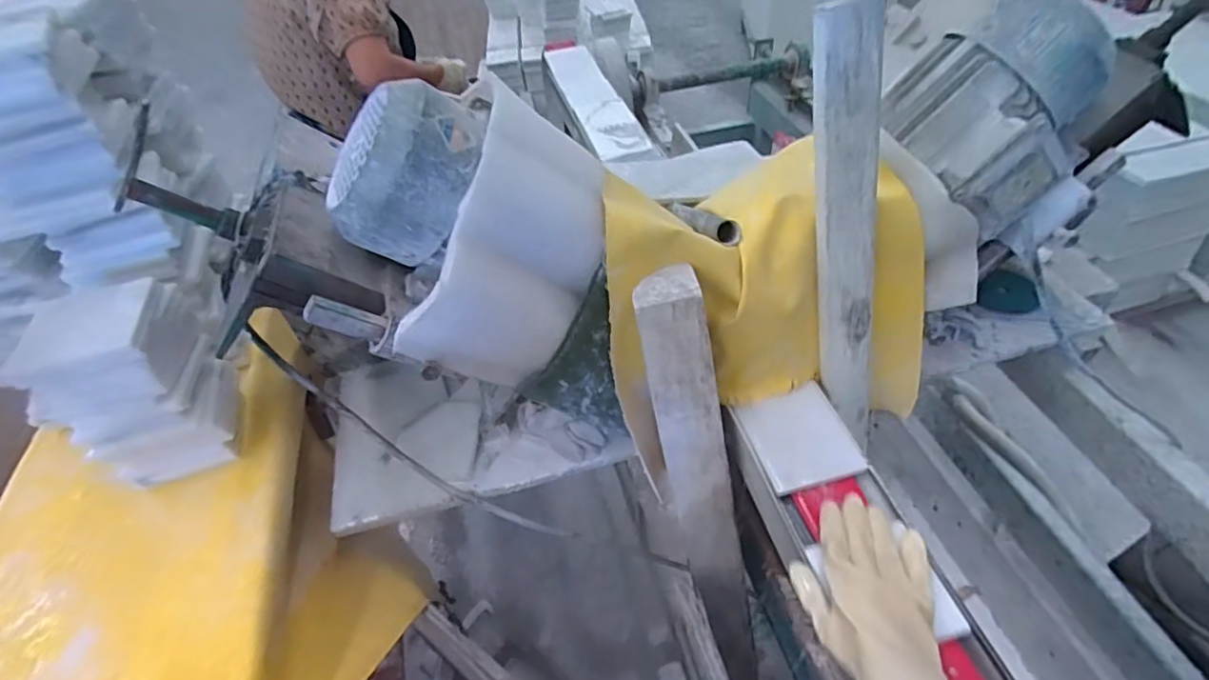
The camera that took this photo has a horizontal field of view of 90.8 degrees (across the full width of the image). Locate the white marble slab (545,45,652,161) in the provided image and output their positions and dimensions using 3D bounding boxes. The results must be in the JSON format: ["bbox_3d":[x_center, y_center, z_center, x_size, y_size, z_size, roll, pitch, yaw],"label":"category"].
[{"bbox_3d":[-0.030,-0.509,1.243,0.099,0.029,0.504,-13,46,-8],"label":"white marble slab"}]

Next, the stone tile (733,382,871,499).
[{"bbox_3d":[0.208,0.103,0.638,0.098,0.011,0.113,-19,50,-2],"label":"stone tile"}]

